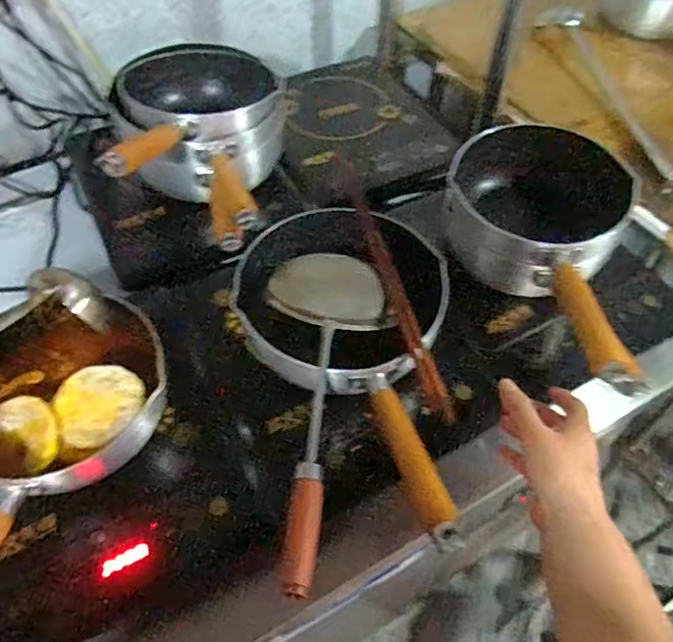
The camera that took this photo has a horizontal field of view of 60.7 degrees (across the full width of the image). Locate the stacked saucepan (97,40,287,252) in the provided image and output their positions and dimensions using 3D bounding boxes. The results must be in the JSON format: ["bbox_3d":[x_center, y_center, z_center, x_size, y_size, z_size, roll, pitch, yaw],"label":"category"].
[{"bbox_3d":[-0.174,-0.205,0.706,0.202,0.113,0.341,2,53,1],"label":"stacked saucepan"}]

